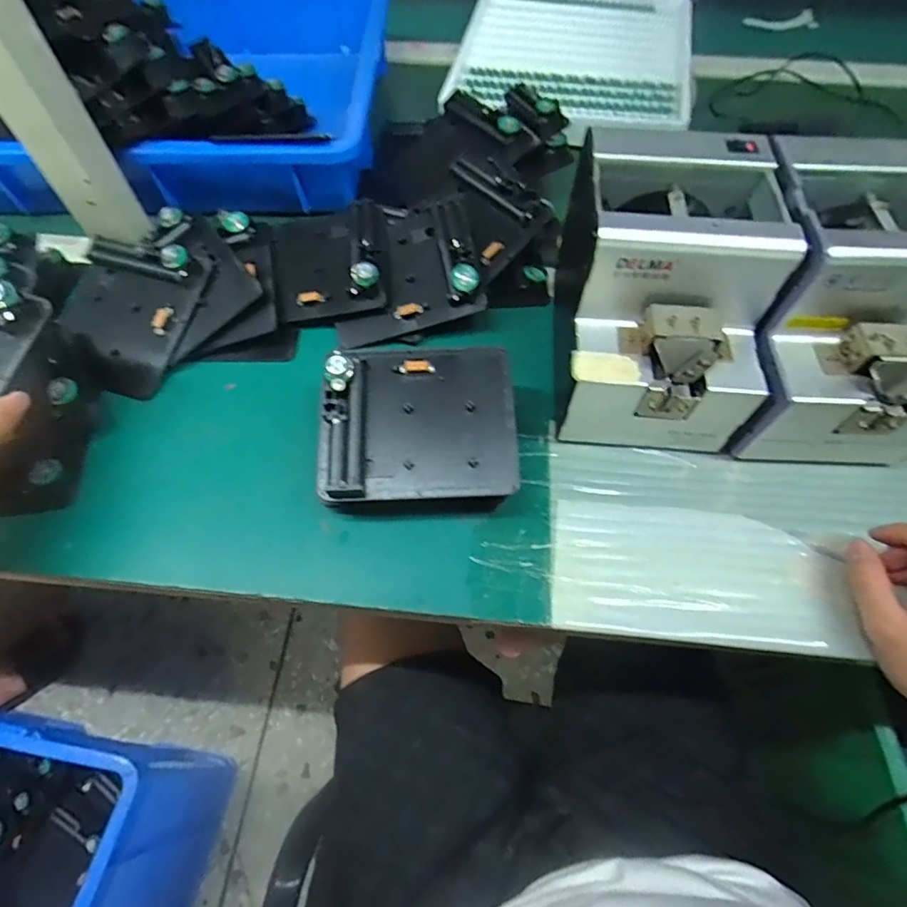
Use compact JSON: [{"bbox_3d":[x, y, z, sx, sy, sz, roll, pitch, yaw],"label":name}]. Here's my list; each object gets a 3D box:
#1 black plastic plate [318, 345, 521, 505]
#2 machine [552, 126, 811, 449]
[{"bbox_3d":[-0.023,-0.026,0.351,0.130,0.017,0.112,-3,71,-4],"label":"black plastic plate"},{"bbox_3d":[0.141,-0.111,0.372,0.137,0.153,0.176,5,60,3],"label":"machine"}]

